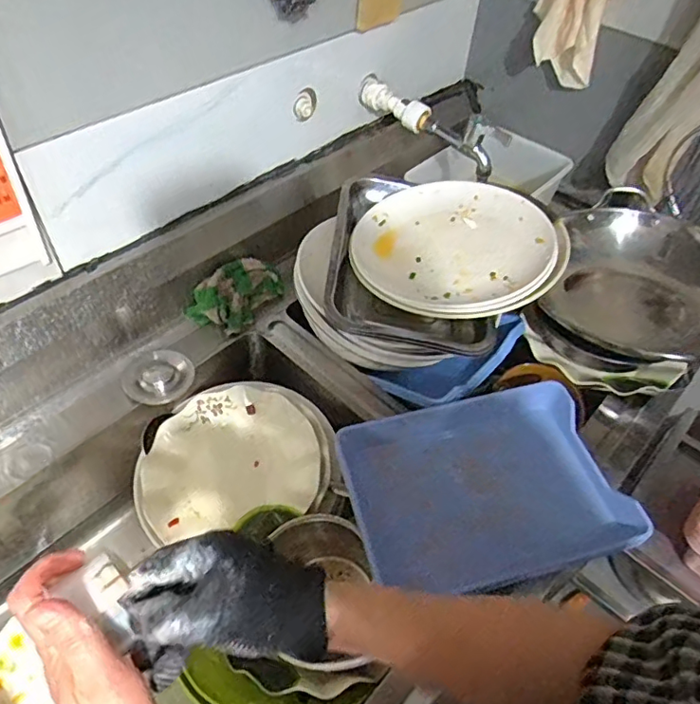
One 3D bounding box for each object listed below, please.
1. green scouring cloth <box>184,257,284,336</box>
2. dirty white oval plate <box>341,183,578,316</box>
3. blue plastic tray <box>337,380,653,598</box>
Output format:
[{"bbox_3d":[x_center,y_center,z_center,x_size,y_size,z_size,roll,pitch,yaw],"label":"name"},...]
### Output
[{"bbox_3d":[-0.158,-0.086,0.784,0.077,0.052,0.128,28,53,18],"label":"green scouring cloth"},{"bbox_3d":[0.140,-0.148,0.724,0.266,0.039,0.271,22,51,14],"label":"dirty white oval plate"},{"bbox_3d":[0.145,0.145,0.604,0.286,0.033,0.204,-12,52,-15],"label":"blue plastic tray"}]

